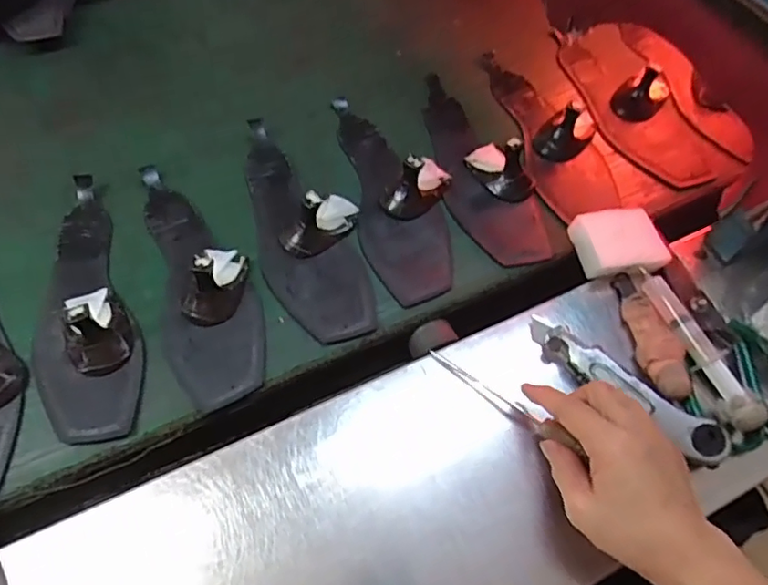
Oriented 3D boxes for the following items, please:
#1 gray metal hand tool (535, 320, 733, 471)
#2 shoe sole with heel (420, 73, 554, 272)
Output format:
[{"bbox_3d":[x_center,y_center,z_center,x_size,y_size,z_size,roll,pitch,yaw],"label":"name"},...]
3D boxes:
[{"bbox_3d":[0.181,0.074,0.444,0.161,0.033,0.030,37,64,20],"label":"gray metal hand tool"},{"bbox_3d":[0.096,-0.144,0.576,0.086,0.039,0.254,-10,59,-7],"label":"shoe sole with heel"}]

